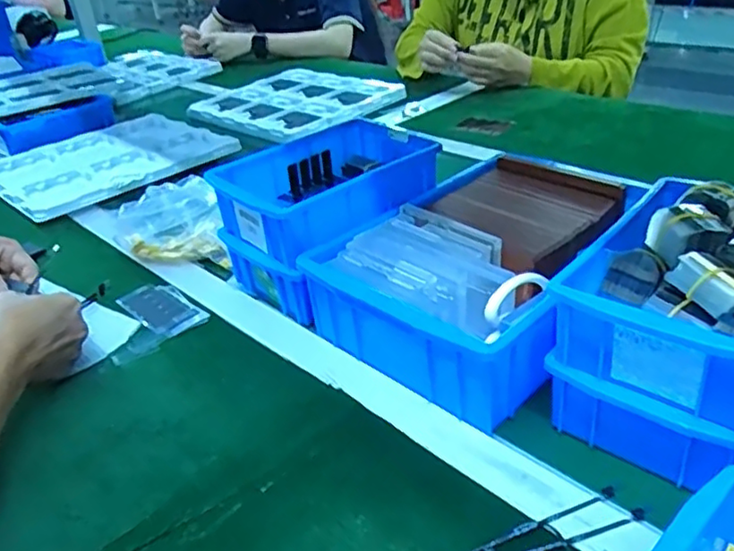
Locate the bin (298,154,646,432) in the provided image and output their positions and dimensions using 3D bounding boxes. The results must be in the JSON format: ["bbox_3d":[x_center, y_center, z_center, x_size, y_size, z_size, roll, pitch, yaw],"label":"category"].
[{"bbox_3d":[0.113,-0.005,0.553,0.282,0.086,0.196,-29,37,-34],"label":"bin"}]

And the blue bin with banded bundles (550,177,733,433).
[{"bbox_3d":[0.224,0.002,0.418,0.127,0.075,0.185,20,40,37],"label":"blue bin with banded bundles"}]

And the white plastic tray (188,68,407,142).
[{"bbox_3d":[-0.130,-0.329,1.185,0.335,0.029,0.286,21,41,38],"label":"white plastic tray"}]

